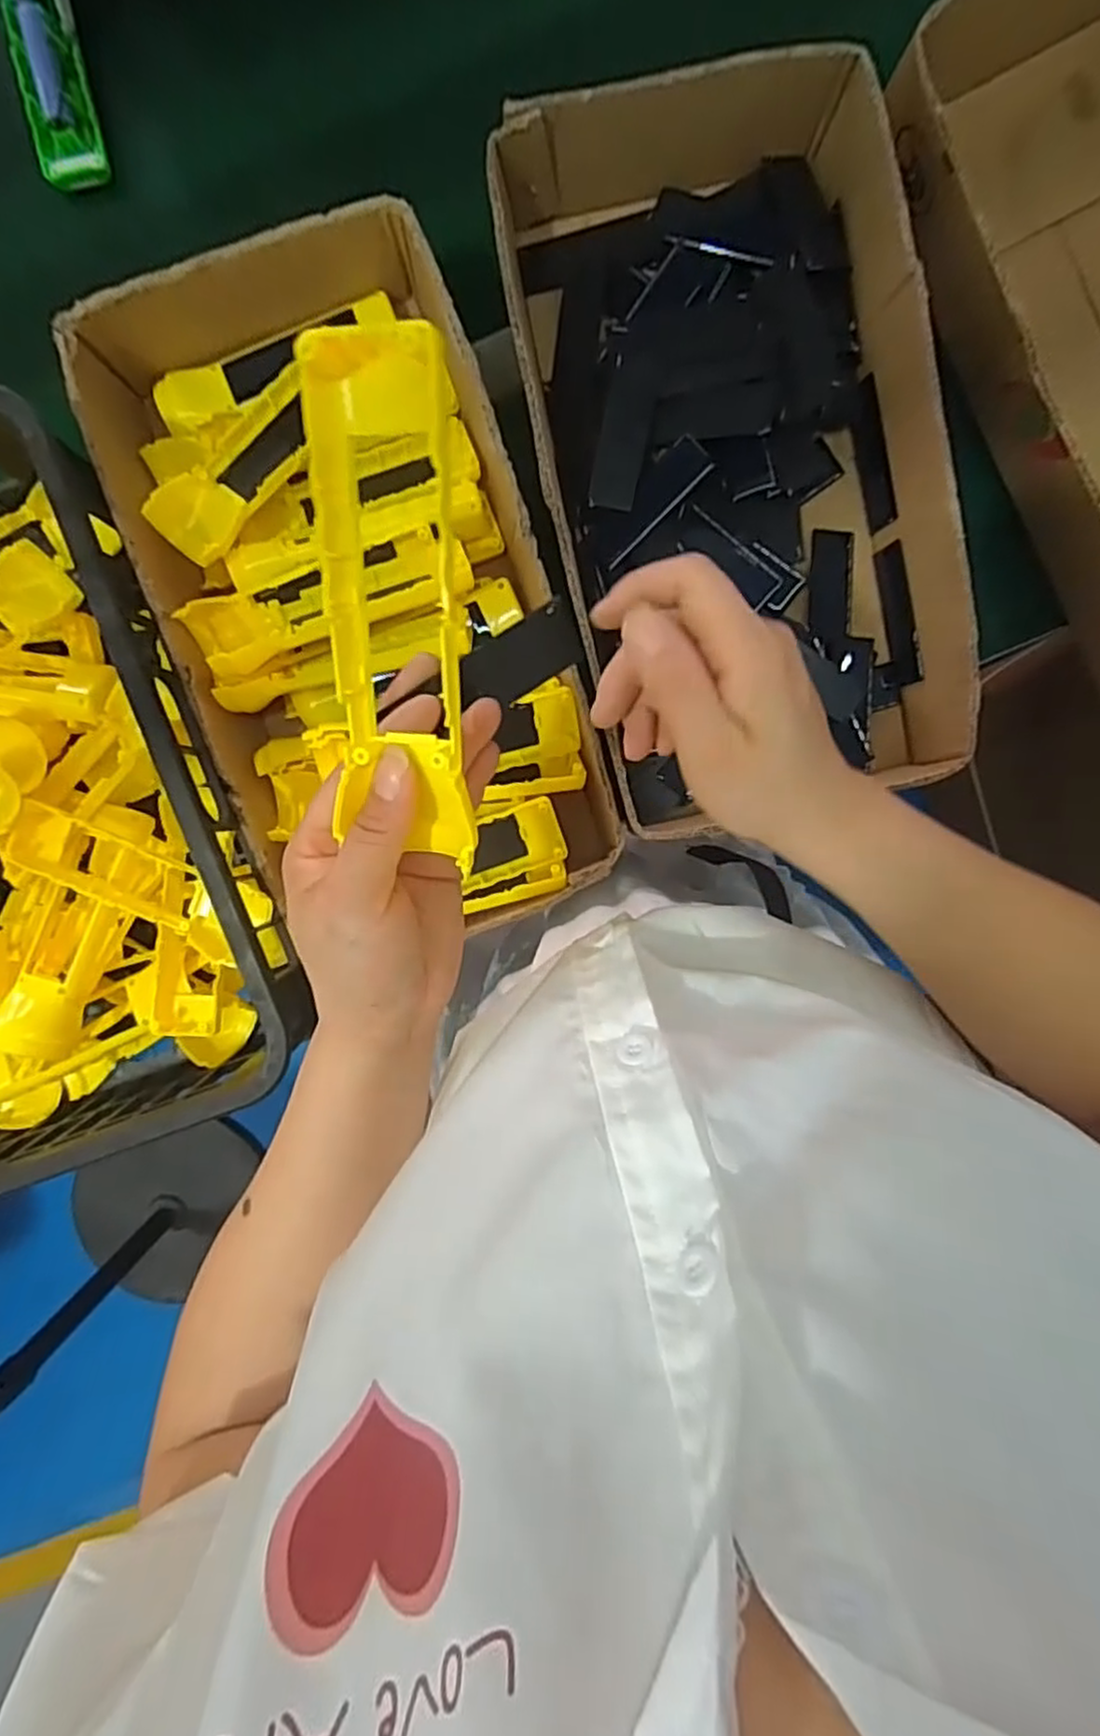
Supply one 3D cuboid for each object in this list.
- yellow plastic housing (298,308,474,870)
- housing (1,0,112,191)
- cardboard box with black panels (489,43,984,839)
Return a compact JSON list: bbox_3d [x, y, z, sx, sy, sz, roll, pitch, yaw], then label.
[{"bbox_3d":[-0.054,-0.079,0.240,0.053,0.028,0.161,-2,112,1],"label":"yellow plastic housing"},{"bbox_3d":[-0.340,-0.557,0.491,0.051,0.024,0.172,-14,95,1],"label":"housing"},{"bbox_3d":[0.113,-0.253,0.471,0.241,0.078,0.420,-12,93,2],"label":"cardboard box with black panels"}]

